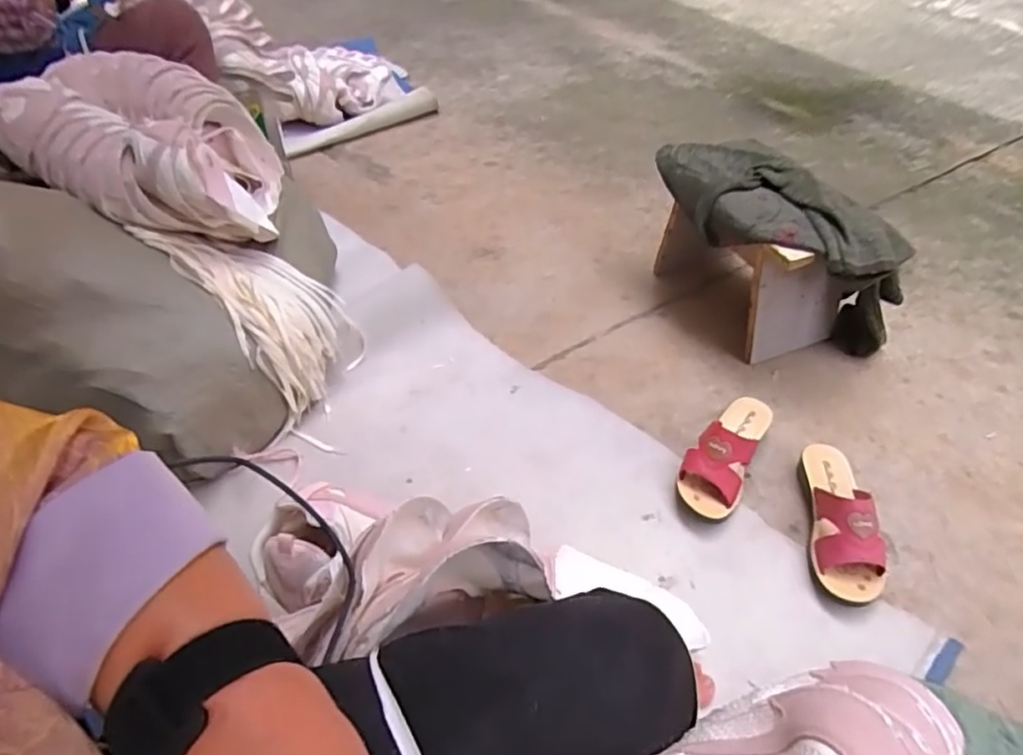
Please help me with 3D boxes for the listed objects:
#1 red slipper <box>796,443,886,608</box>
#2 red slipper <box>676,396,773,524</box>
[{"bbox_3d":[0.432,0.177,0.810,0.080,0.080,0.222,7,48,10],"label":"red slipper"},{"bbox_3d":[0.306,0.101,0.892,0.081,0.079,0.217,23,53,23],"label":"red slipper"}]

